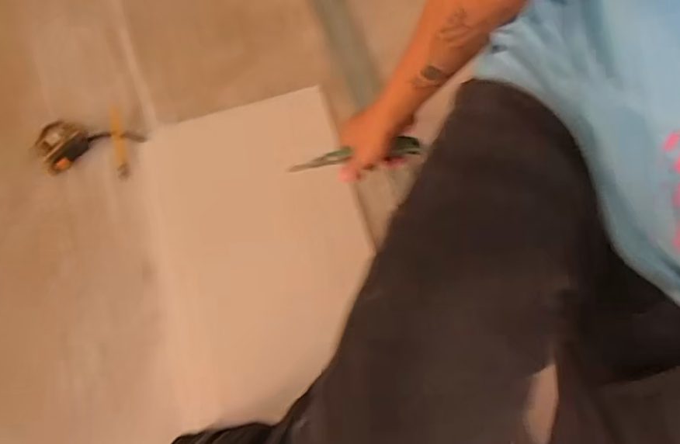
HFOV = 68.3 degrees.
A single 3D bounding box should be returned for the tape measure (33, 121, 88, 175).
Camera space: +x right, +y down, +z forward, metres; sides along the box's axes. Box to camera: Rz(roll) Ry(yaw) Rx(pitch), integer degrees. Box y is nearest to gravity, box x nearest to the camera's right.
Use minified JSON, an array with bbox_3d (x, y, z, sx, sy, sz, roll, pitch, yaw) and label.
[{"bbox_3d":[-0.448,-0.121,0.801,0.068,0.038,0.083,35,76,12],"label":"tape measure"}]

